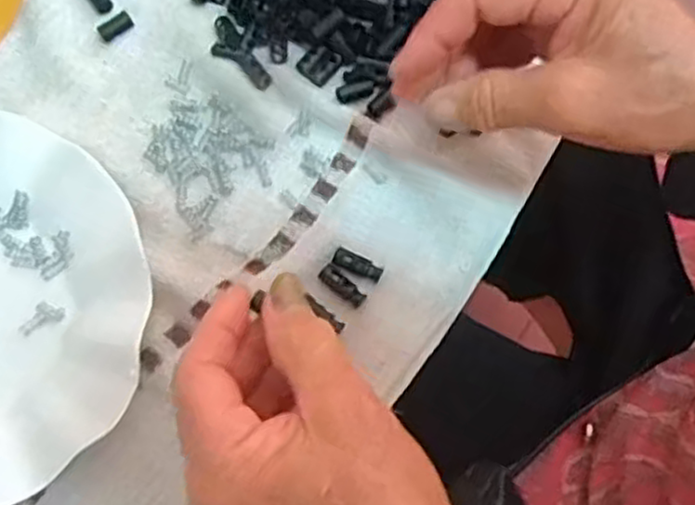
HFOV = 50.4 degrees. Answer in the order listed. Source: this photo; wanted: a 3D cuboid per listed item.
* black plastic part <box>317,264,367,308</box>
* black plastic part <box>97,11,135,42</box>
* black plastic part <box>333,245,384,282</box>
[{"bbox_3d":[-0.003,0.016,0.348,0.024,0.004,0.009,40,80,9],"label":"black plastic part"},{"bbox_3d":[-0.121,-0.119,0.386,0.019,0.004,0.009,-40,79,-9],"label":"black plastic part"},{"bbox_3d":[0.005,0.006,0.351,0.024,0.004,0.010,24,78,6],"label":"black plastic part"}]

